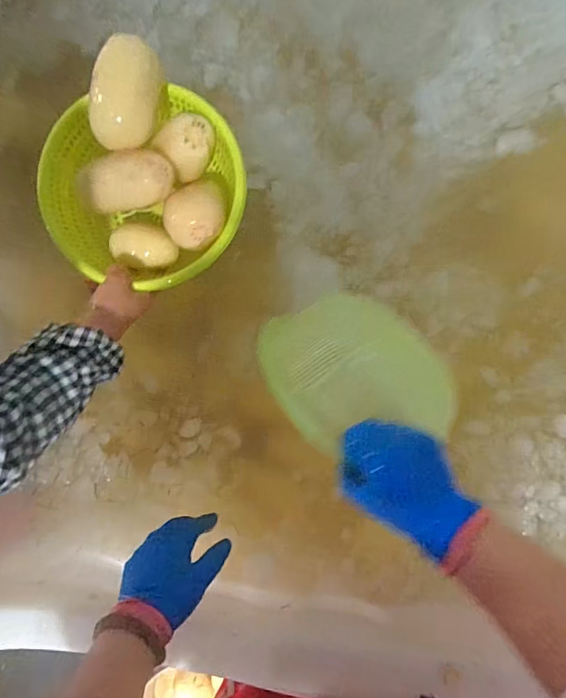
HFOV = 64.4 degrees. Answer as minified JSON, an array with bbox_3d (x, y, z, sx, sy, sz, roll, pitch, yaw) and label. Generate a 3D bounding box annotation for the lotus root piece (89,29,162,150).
[{"bbox_3d":[-0.191,-0.300,0.532,0.052,0.073,0.117,41,121,43],"label":"lotus root piece"}]

